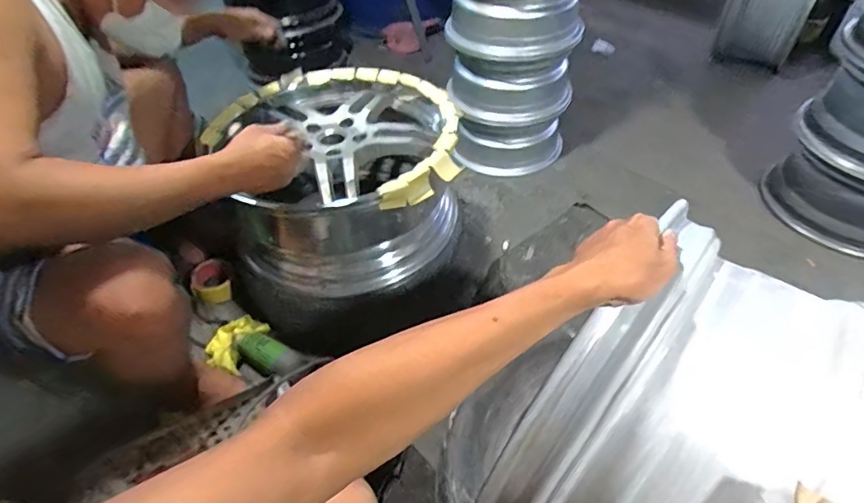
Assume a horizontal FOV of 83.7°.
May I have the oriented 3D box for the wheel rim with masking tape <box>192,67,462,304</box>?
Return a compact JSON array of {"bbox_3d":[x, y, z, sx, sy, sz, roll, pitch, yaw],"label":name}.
[{"bbox_3d":[-0.192,-0.181,1.051,0.461,0.237,0.516,-21,49,-15],"label":"wheel rim with masking tape"}]

